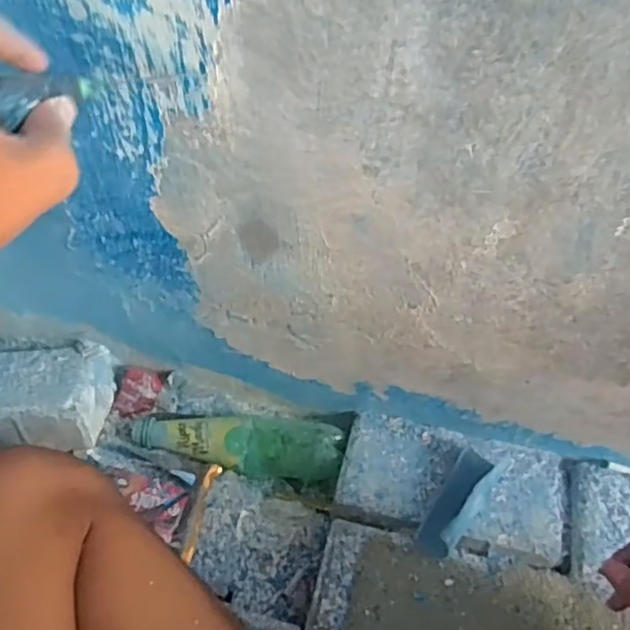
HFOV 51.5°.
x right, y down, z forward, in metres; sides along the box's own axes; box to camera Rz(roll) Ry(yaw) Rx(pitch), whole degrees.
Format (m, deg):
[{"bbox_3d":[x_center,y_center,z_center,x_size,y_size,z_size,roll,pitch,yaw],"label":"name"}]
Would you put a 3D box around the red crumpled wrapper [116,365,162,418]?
[{"bbox_3d":[-0.196,0.085,0.729,0.051,0.022,0.053,4,89,4],"label":"red crumpled wrapper"}]

